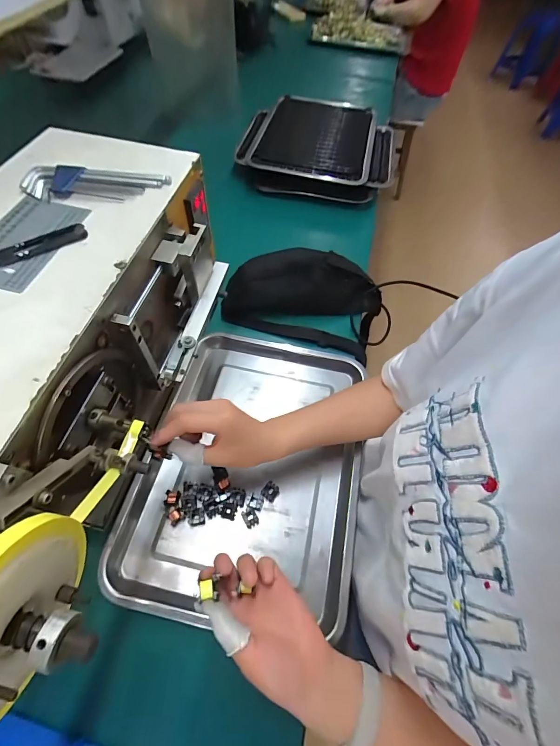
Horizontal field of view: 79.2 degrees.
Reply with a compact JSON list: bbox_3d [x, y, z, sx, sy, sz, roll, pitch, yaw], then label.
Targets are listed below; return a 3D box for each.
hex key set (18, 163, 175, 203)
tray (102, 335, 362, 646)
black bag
[{"bbox_3d":[-0.211,-0.218,0.389,0.155,0.012,0.050,0,59,-4],"label":"hex key set"},{"bbox_3d":[-0.039,0.124,0.490,0.297,0.045,0.386,10,59,2],"label":"tray"},{"bbox_3d":[0.048,-0.143,0.608,0.260,0.079,0.160,16,59,6],"label":"black bag"}]

